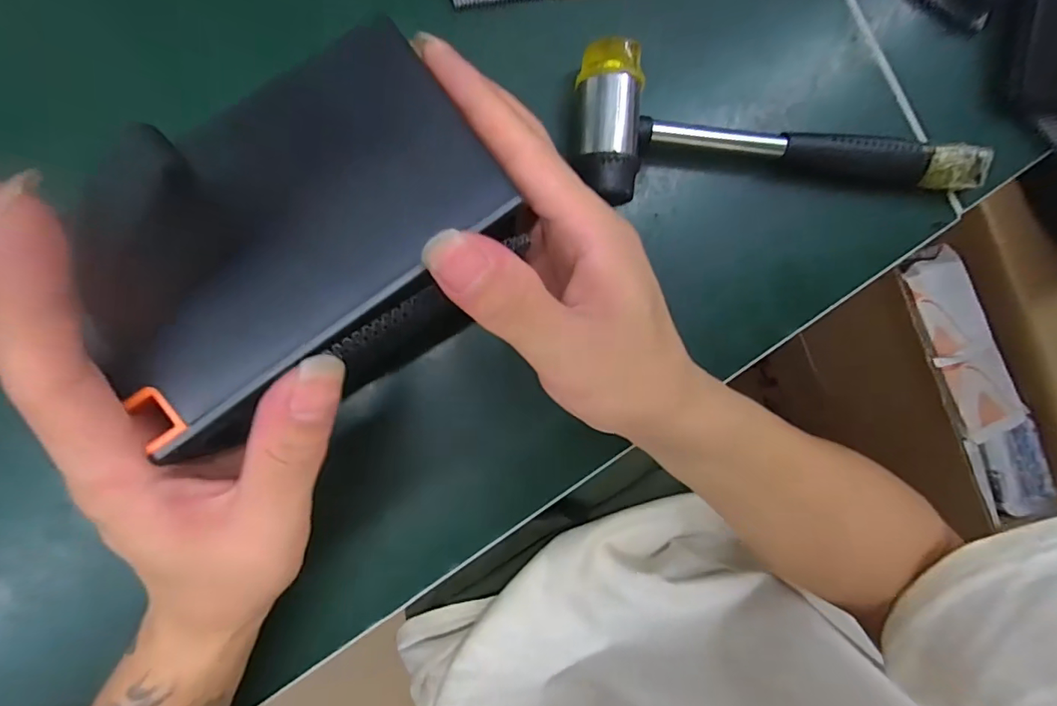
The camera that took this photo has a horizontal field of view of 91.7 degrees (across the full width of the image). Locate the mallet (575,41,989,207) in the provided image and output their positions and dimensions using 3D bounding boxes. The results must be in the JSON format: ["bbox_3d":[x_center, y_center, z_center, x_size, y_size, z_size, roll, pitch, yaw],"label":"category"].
[{"bbox_3d":[0.145,-0.123,0.286,0.237,0.025,0.077,-1,93,-8],"label":"mallet"}]

